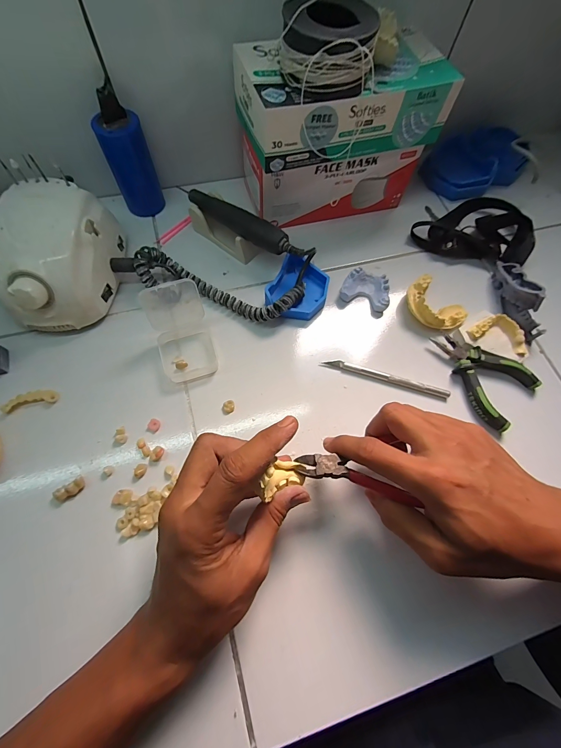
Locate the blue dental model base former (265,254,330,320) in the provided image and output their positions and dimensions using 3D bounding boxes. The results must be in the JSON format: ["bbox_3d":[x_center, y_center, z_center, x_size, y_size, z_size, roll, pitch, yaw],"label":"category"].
[{"bbox_3d":[0.024,-0.102,0.373,0.063,0.025,0.081,27,70,9],"label":"blue dental model base former"}]

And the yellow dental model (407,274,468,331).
[{"bbox_3d":[0.183,-0.082,0.371,0.072,0.023,0.056,35,71,11],"label":"yellow dental model"}]

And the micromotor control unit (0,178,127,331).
[{"bbox_3d":[-0.235,-0.123,0.339,0.104,0.084,0.136,-8,69,-5],"label":"micromotor control unit"}]

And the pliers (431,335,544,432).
[{"bbox_3d":[0.234,-0.002,0.348,0.079,0.015,0.113,-20,70,-10],"label":"pliers"}]

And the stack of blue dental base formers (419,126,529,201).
[{"bbox_3d":[0.285,-0.309,0.456,0.133,0.043,0.086,-15,69,-8],"label":"stack of blue dental base formers"}]

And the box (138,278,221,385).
[{"bbox_3d":[-0.112,-0.052,0.352,0.060,0.021,0.120,-17,70,-9],"label":"box"}]

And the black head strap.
[{"bbox_3d":[0.263,-0.206,0.426,0.145,0.029,0.124,20,69,6],"label":"black head strap"}]

